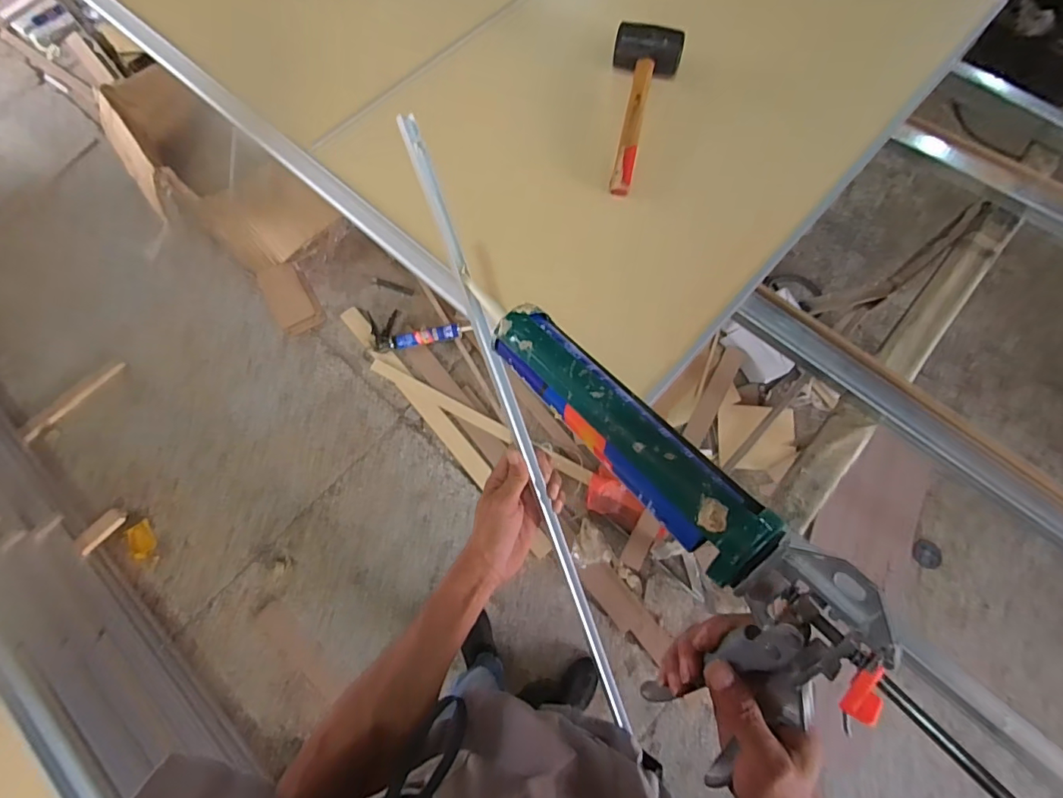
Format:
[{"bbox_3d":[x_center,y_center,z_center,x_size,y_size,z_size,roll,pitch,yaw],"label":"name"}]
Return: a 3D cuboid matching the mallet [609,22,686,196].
[{"bbox_3d":[0.171,-0.451,0.777,0.112,0.053,0.308,9,71,3],"label":"mallet"}]

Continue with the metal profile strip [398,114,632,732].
[{"bbox_3d":[0.003,0.073,0.511,0.020,0.017,0.677,-21,105,-9],"label":"metal profile strip"}]

